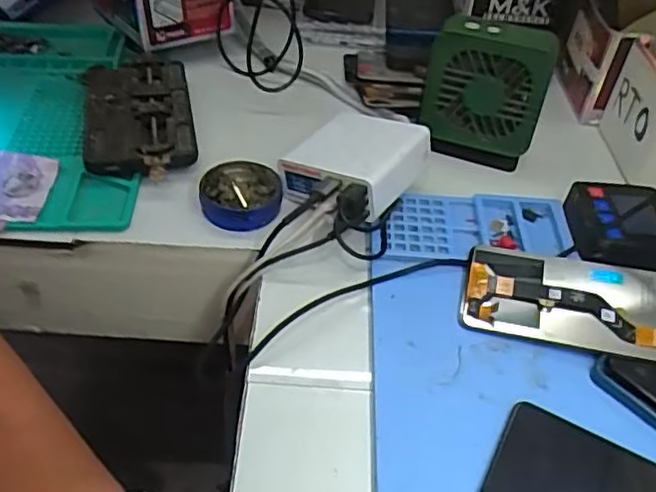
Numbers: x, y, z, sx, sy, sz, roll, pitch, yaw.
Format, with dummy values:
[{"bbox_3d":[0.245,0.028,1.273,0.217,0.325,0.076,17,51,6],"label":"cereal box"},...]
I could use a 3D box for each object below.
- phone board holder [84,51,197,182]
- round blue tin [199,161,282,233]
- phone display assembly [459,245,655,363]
[{"bbox_3d":[-0.158,-0.109,0.545,0.087,0.019,0.156,-8,46,-13],"label":"phone board holder"},{"bbox_3d":[-0.066,-0.039,0.494,0.060,0.019,0.060,3,45,-3],"label":"round blue tin"},{"bbox_3d":[0.176,0.037,0.433,0.166,0.009,0.070,9,51,12],"label":"phone display assembly"}]

